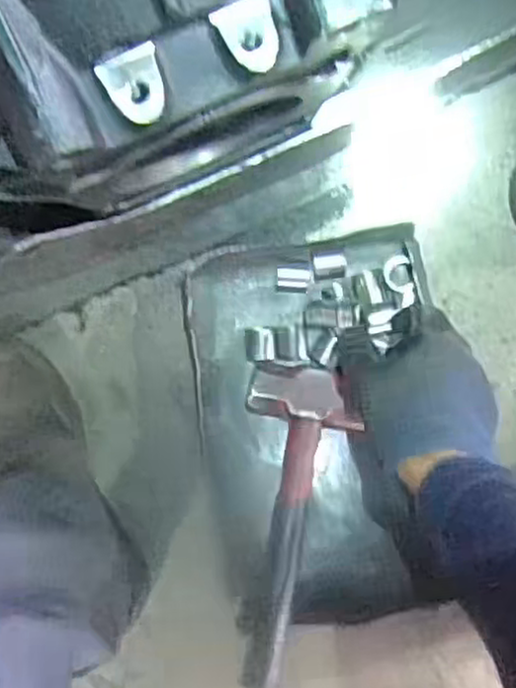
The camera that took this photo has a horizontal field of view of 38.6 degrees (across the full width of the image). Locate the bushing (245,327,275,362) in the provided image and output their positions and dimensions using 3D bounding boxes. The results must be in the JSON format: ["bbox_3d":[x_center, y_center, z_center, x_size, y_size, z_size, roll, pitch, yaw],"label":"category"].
[{"bbox_3d":[0.001,0.000,0.612,0.023,0.020,0.027,-4,95,2],"label":"bushing"}]

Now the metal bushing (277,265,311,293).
[{"bbox_3d":[0.029,-0.053,0.605,0.027,0.022,0.021,5,95,1],"label":"metal bushing"}]

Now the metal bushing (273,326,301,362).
[{"bbox_3d":[0.024,0.000,0.614,0.021,0.017,0.029,-4,95,2],"label":"metal bushing"}]

